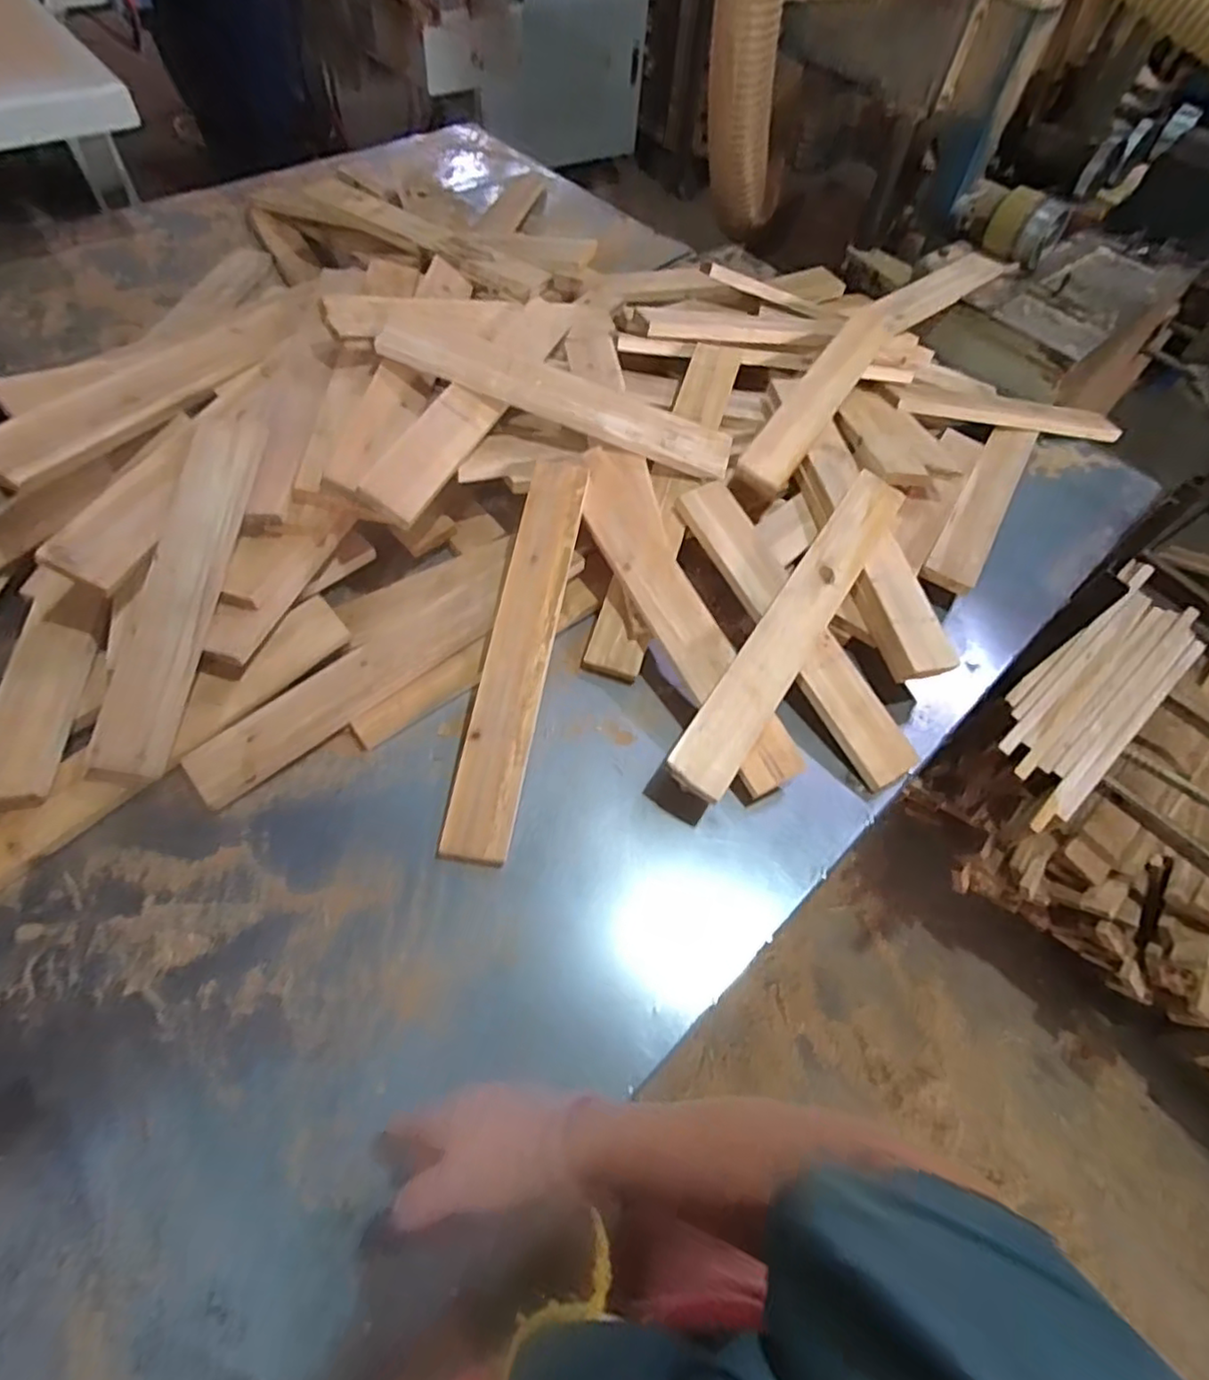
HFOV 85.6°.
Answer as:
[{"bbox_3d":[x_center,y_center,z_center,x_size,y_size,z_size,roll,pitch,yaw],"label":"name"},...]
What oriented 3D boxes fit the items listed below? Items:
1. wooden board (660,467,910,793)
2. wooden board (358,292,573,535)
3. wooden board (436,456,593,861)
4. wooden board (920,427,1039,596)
[{"bbox_3d":[0.231,-0.086,0.775,0.071,0.021,0.503,35,66,7],"label":"wooden board"},{"bbox_3d":[-0.157,-0.400,0.868,0.070,0.017,0.516,35,54,-17],"label":"wooden board"},{"bbox_3d":[-0.094,-0.053,0.740,0.070,0.021,0.482,10,72,2],"label":"wooden board"},{"bbox_3d":[0.597,-0.306,1.016,0.073,0.026,0.502,32,56,13],"label":"wooden board"}]

